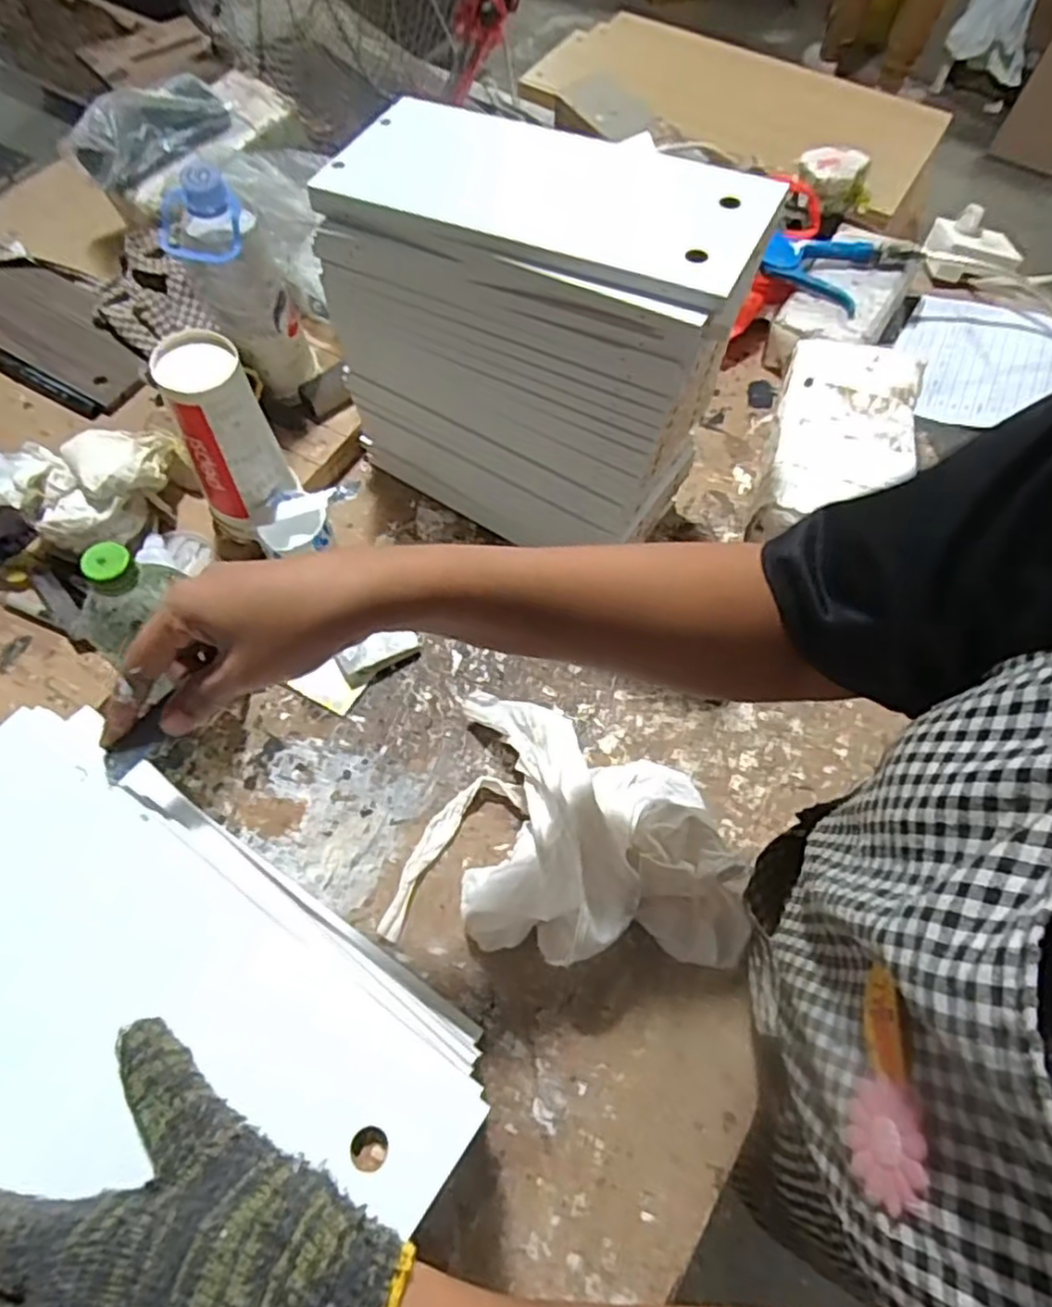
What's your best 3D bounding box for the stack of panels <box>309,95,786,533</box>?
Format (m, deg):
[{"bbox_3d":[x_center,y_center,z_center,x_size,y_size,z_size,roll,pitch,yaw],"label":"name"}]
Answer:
[{"bbox_3d":[0.004,-0.250,0.601,0.303,0.281,0.152,30,67,12],"label":"stack of panels"}]

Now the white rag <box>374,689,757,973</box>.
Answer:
[{"bbox_3d":[0.033,0.148,0.519,0.249,0.109,0.187,25,66,10],"label":"white rag"}]

